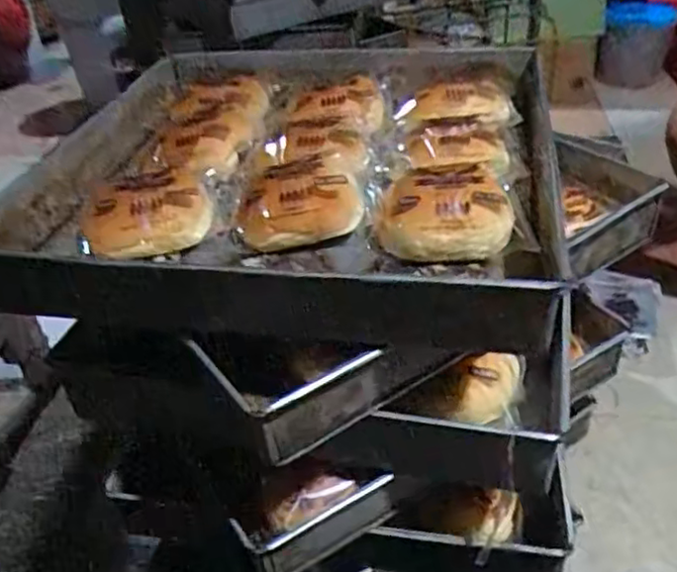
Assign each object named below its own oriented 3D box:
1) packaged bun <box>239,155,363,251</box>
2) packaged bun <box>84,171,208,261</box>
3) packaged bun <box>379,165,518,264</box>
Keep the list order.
[{"bbox_3d":[-0.032,-0.069,0.527,0.092,0.051,0.061,-8,36,-2],"label":"packaged bun"},{"bbox_3d":[-0.154,-0.058,0.532,0.096,0.039,0.073,-13,37,-8],"label":"packaged bun"},{"bbox_3d":[0.078,-0.057,0.502,0.097,0.044,0.076,-6,36,0],"label":"packaged bun"}]

